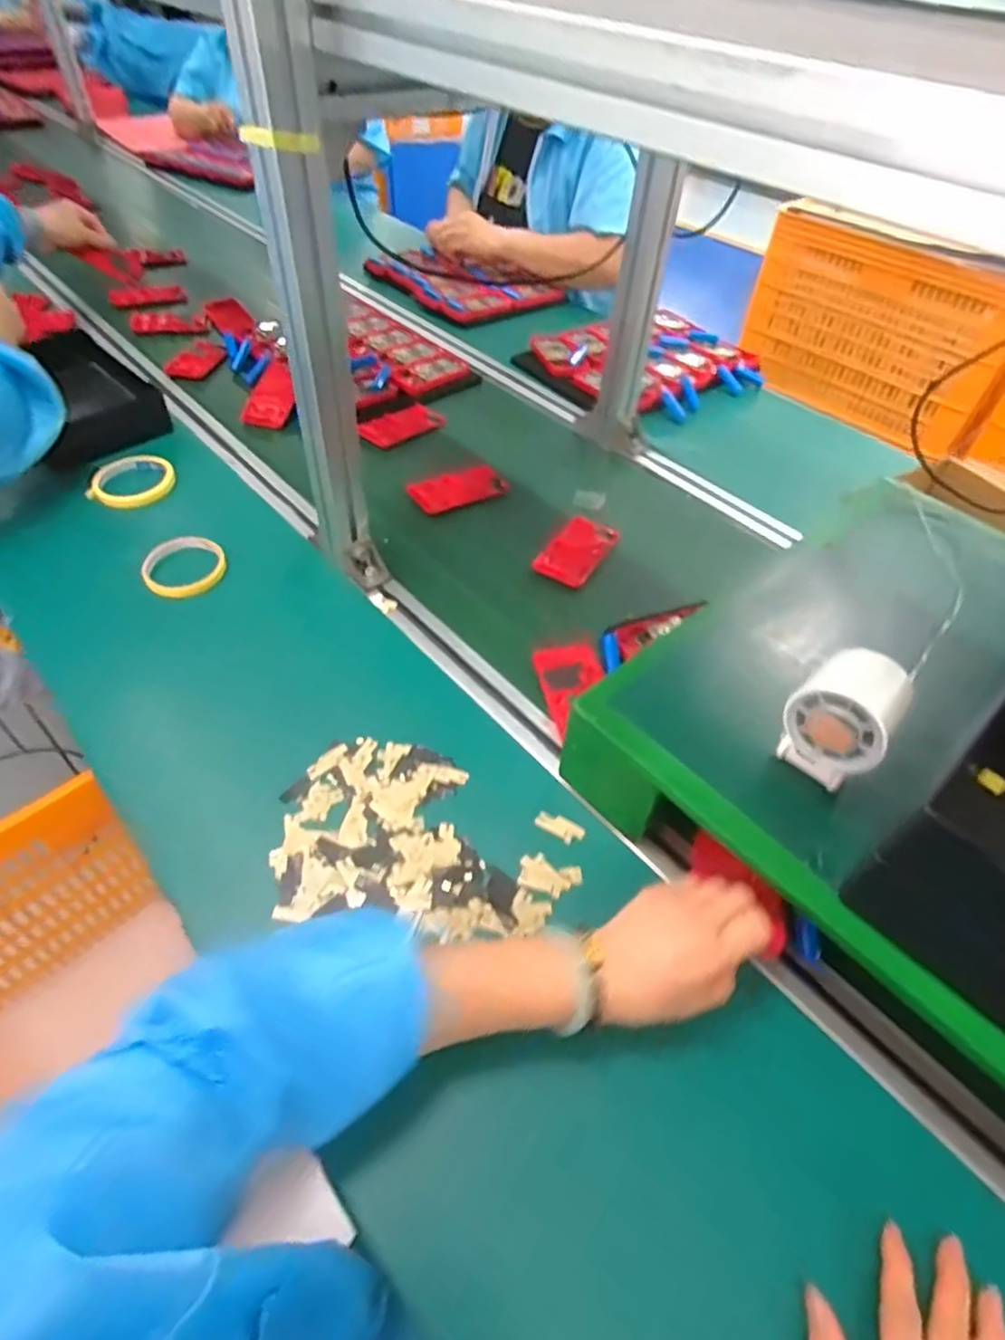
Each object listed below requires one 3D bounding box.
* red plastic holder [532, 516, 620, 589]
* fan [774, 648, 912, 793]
[{"bbox_3d":[0.091,-0.145,0.799,0.065,0.011,0.121,23,51,15],"label":"red plastic holder"},{"bbox_3d":[0.229,0.035,0.451,0.069,0.084,0.062,-32,58,-29],"label":"fan"}]

